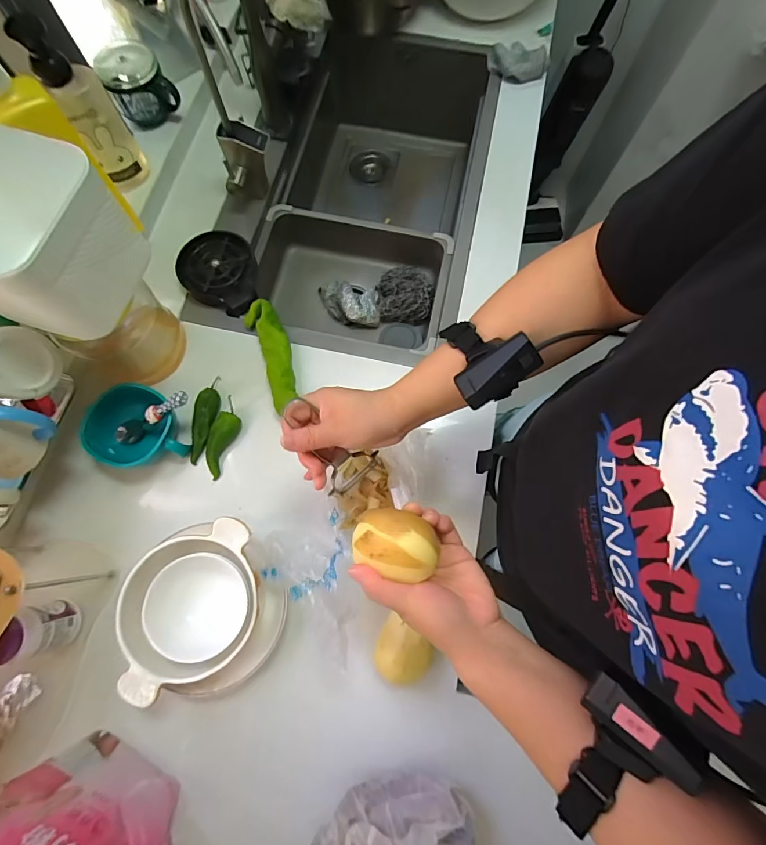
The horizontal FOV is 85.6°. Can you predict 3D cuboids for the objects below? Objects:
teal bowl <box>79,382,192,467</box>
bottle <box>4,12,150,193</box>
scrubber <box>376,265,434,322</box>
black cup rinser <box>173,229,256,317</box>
[{"bbox_3d":[-0.355,0.008,0.590,0.115,0.061,0.115,0,74,-1],"label":"teal bowl"},{"bbox_3d":[-0.425,-0.452,0.603,0.067,0.213,0.049,-38,78,-11],"label":"bottle"},{"bbox_3d":[0.041,-0.244,0.778,0.100,0.037,0.101,-2,74,-2],"label":"scrubber"},{"bbox_3d":[-0.271,-0.249,0.682,0.119,0.036,0.135,0,74,-1],"label":"black cup rinser"}]

